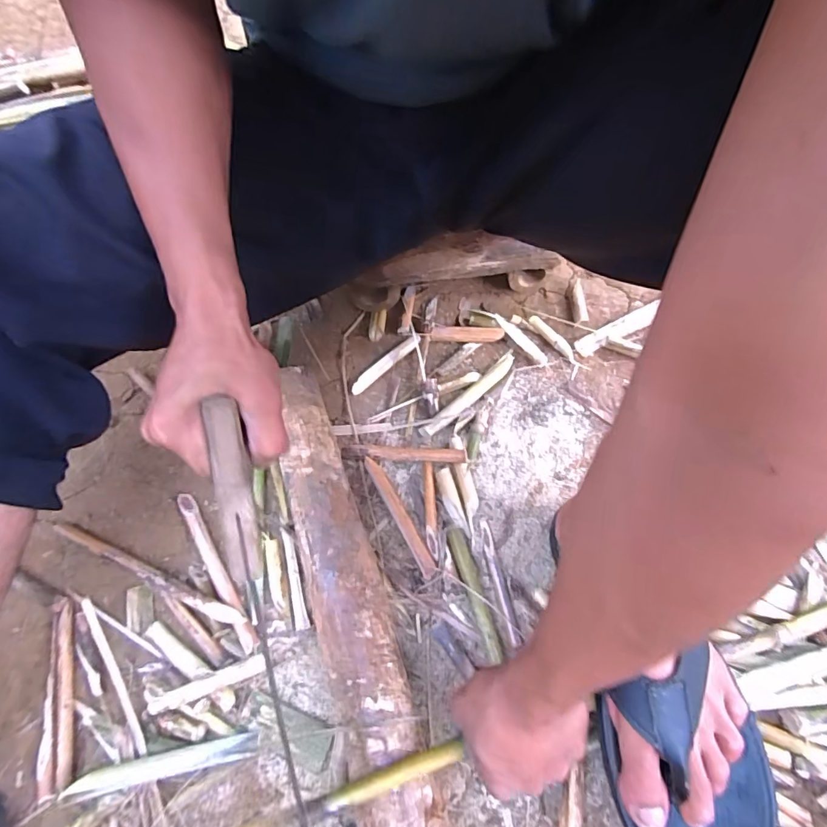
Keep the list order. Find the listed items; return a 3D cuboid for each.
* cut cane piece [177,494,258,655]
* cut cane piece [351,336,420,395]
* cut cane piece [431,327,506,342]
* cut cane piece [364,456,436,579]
[{"bbox_3d":[-0.193,0.147,0.465,0.017,0.017,0.173,-33,68,-11],"label":"cut cane piece"},{"bbox_3d":[-0.034,-0.057,0.562,0.098,0.016,0.014,-39,69,-13],"label":"cut cane piece"},{"bbox_3d":[0.063,-0.096,0.577,0.087,0.004,0.018,1,88,8],"label":"cut cane piece"},{"bbox_3d":[-0.014,0.101,0.483,0.016,0.010,0.133,-27,67,-9],"label":"cut cane piece"}]

